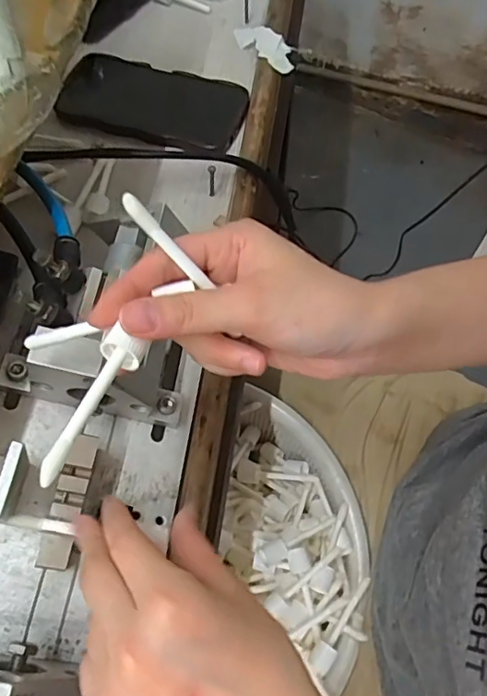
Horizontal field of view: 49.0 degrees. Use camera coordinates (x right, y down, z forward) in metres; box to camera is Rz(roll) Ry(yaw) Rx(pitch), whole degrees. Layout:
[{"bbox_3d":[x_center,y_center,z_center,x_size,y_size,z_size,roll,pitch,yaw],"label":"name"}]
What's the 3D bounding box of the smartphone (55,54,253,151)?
[{"bbox_3d":[-0.084,-0.224,0.488,0.168,0.013,0.082,17,67,8],"label":"smartphone"}]

